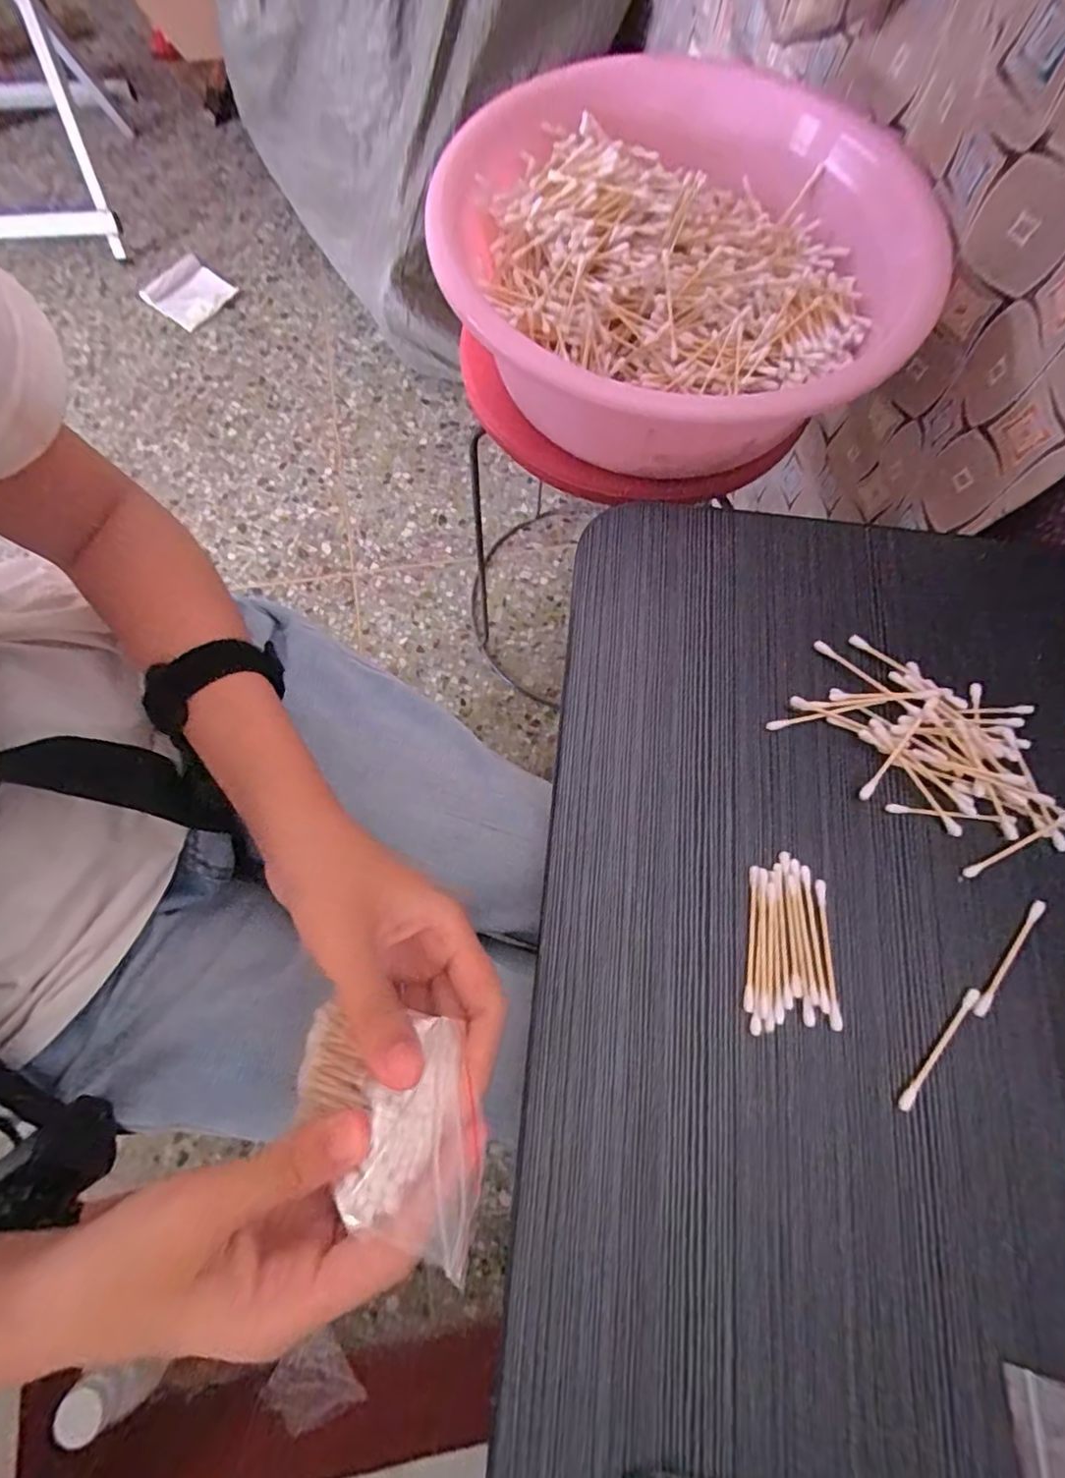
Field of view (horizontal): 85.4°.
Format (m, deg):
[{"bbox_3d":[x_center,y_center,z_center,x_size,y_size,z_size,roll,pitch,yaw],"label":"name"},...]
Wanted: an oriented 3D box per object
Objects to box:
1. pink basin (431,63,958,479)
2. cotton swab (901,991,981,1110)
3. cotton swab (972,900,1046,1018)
[{"bbox_3d":[0.098,-0.327,0.430,0.319,0.117,0.319,1,72,-2],"label":"pink basin"},{"bbox_3d":[0.195,0.148,0.277,0.006,0.004,0.068,41,75,11],"label":"cotton swab"},{"bbox_3d":[0.239,0.109,0.288,0.007,0.004,0.068,38,75,10],"label":"cotton swab"}]

